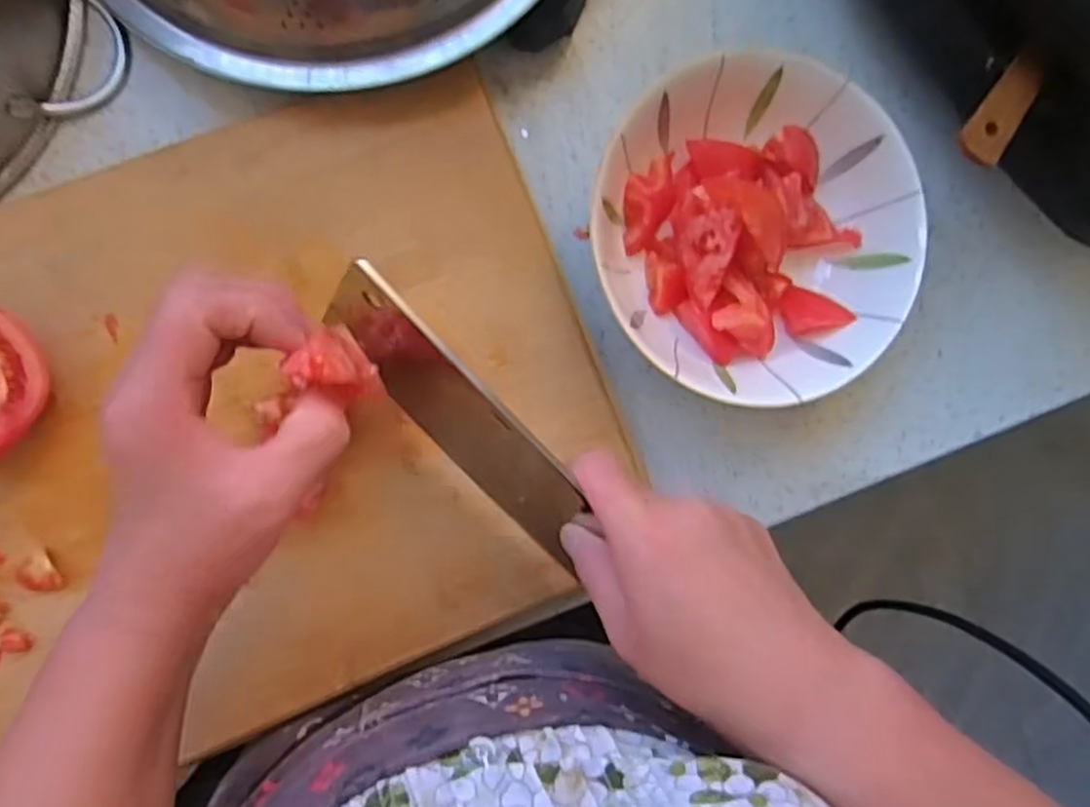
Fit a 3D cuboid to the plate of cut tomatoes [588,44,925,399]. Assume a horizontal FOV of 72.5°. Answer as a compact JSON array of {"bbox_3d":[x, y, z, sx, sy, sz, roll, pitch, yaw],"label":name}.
[{"bbox_3d":[0.108,-0.091,0.405,0.173,0.064,0.170,0,91,-8],"label":"plate of cut tomatoes"}]

